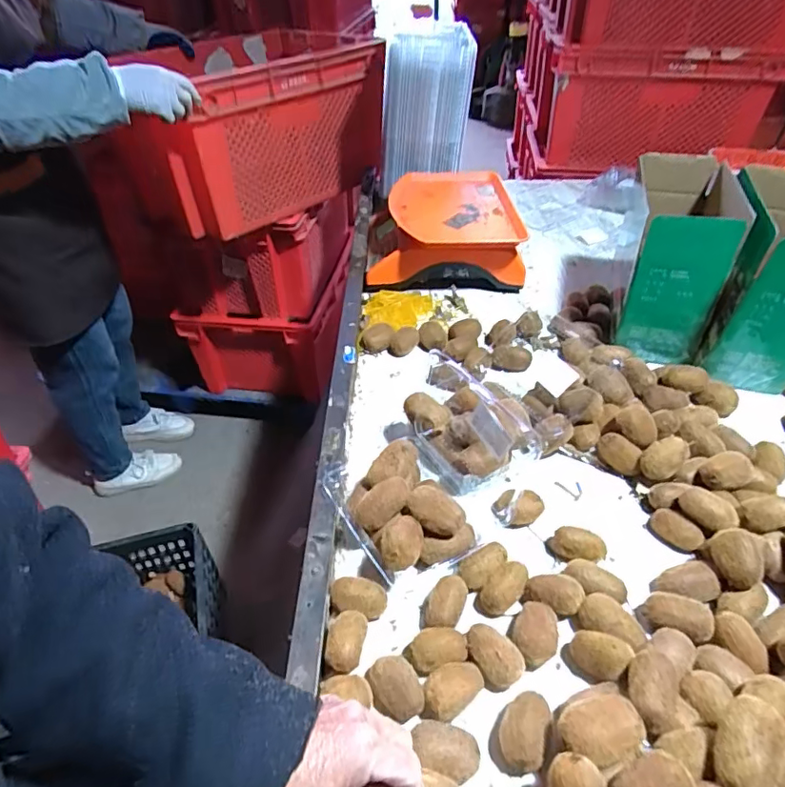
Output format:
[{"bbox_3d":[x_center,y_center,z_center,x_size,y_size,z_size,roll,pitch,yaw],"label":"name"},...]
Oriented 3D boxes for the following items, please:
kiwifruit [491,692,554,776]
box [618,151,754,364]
[{"bbox_3d":[0.109,0.291,0.458,0.045,0.041,0.062,17,45,20],"label":"kiwifruit"},{"bbox_3d":[0.434,-0.220,0.840,0.127,0.227,0.264,10,43,13],"label":"box"}]

